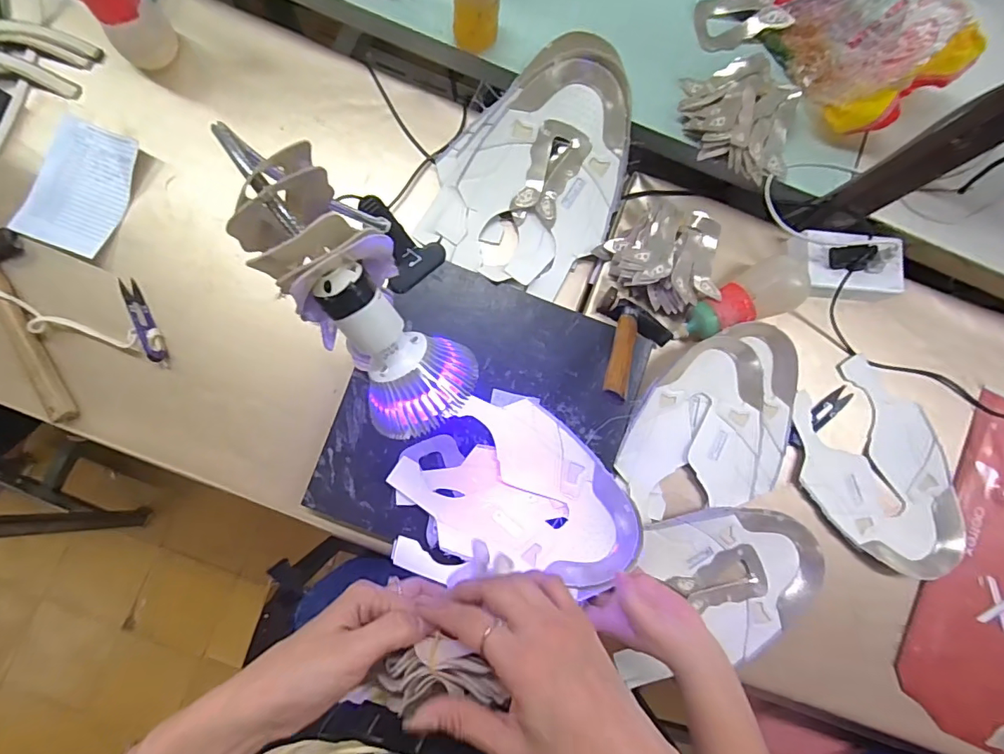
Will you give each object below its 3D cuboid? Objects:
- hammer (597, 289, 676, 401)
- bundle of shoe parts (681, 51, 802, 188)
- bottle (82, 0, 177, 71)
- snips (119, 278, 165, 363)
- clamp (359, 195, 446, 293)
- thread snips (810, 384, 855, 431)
[{"bbox_3d":[0.137,-0.026,0.533,0.087,0.025,0.156,27,45,-2],"label":"hammer"},{"bbox_3d":[0.284,-0.305,0.582,0.119,0.031,0.147,-21,86,-7],"label":"bundle of shoe parts"},{"bbox_3d":[-0.409,-0.399,0.518,0.063,0.146,0.053,-39,88,-7],"label":"bottle"},{"bbox_3d":[-0.400,-0.064,0.549,0.017,0.015,0.100,-24,86,-7],"label":"snips"},{"bbox_3d":[-0.120,-0.153,0.558,0.072,0.043,0.099,-39,88,-7],"label":"clamp"},{"bbox_3d":[0.398,0.037,0.600,0.068,0.008,0.025,-34,88,-7],"label":"thread snips"}]

